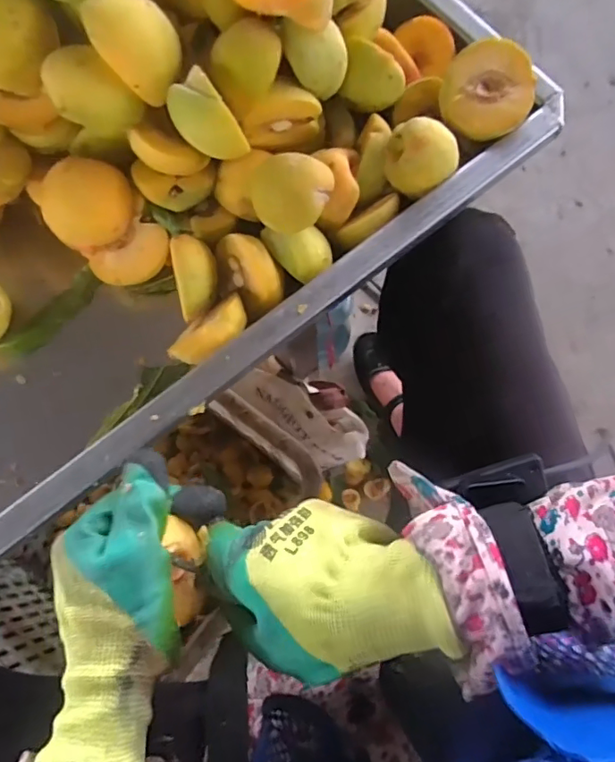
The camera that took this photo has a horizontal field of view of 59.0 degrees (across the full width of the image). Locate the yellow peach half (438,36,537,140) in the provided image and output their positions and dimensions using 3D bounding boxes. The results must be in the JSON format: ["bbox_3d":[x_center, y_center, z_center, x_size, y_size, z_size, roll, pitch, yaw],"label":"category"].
[{"bbox_3d":[0.136,-0.220,0.416,0.066,0.033,0.066,2,101,12],"label":"yellow peach half"}]

